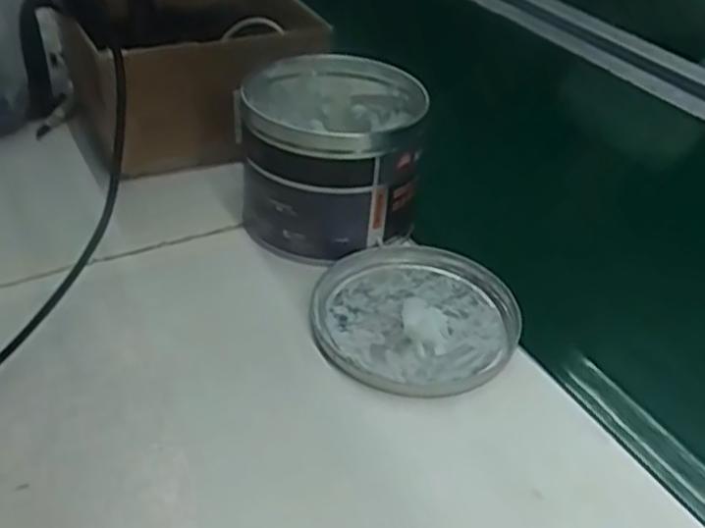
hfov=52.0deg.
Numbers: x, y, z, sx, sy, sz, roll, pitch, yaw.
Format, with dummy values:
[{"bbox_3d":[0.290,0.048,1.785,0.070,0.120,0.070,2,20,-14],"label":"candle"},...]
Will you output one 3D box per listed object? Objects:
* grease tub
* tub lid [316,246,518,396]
[{"bbox_3d":[-0.014,-0.081,0.537,0.122,0.106,0.141,6,37,2],"label":"grease tub"},{"bbox_3d":[0.040,0.032,0.472,0.130,0.014,0.130,3,37,-2],"label":"tub lid"}]

